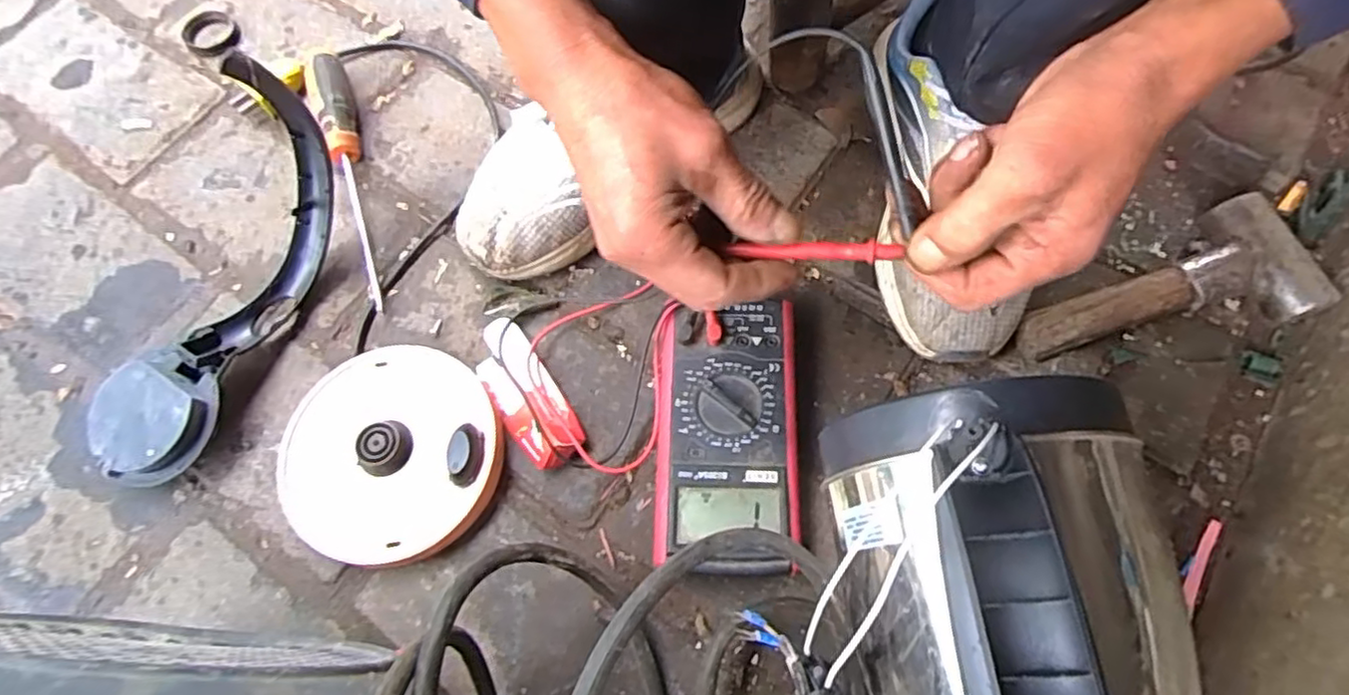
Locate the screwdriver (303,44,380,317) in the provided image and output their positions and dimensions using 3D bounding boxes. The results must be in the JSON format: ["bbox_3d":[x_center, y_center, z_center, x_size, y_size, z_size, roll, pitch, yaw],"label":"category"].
[{"bbox_3d":[-0.254,-0.149,0.517,0.029,0.037,0.251,-23,69,-6],"label":"screwdriver"}]

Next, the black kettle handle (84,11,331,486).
[{"bbox_3d":[-0.299,-0.045,0.436,0.080,0.116,0.289,27,93,13],"label":"black kettle handle"}]

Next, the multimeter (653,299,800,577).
[{"bbox_3d":[0.032,0.055,0.427,0.086,0.042,0.166,1,68,3],"label":"multimeter"}]

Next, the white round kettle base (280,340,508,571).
[{"bbox_3d":[-0.188,0.065,0.437,0.143,0.033,0.139,-1,68,2],"label":"white round kettle base"}]

